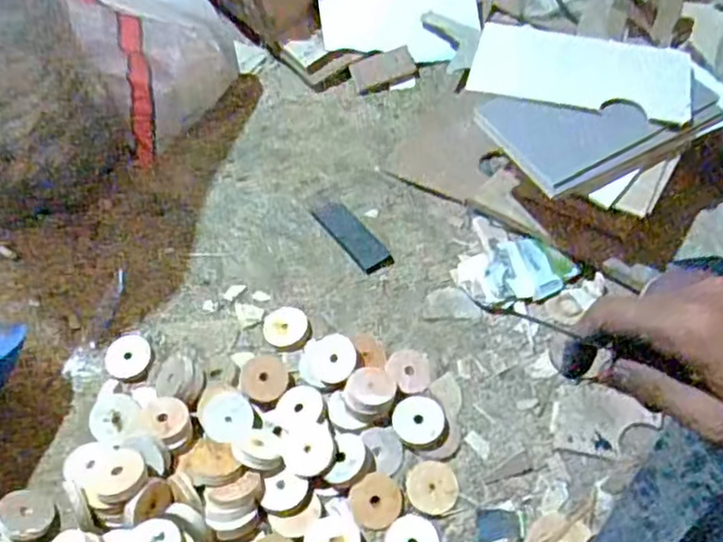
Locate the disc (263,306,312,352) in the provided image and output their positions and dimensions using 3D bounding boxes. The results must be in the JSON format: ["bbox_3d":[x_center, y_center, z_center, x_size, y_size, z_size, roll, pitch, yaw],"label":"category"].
[{"bbox_3d":[-0.085,0.066,0.786,0.052,0.016,0.058,-17,55,-11],"label":"disc"}]

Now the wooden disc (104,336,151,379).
[{"bbox_3d":[-0.267,0.097,0.785,0.049,0.006,0.057,-14,54,-9],"label":"wooden disc"}]

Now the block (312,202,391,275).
[{"bbox_3d":[-0.011,-0.046,0.856,0.044,0.012,0.123,-30,58,-19],"label":"block"}]

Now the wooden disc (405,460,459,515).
[{"bbox_3d":[0.070,0.212,0.672,0.048,0.008,0.050,-1,53,1],"label":"wooden disc"}]

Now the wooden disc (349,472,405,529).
[{"bbox_3d":[0.014,0.222,0.664,0.050,0.009,0.050,2,73,-5],"label":"wooden disc"}]

